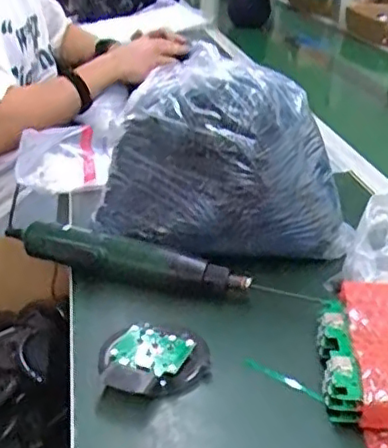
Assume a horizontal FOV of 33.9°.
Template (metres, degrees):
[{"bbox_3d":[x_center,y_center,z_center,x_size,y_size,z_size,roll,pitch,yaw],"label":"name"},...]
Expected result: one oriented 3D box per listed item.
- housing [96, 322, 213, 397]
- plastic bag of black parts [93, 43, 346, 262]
[{"bbox_3d":[-0.033,0.112,0.514,0.085,0.021,0.074,6,28,9],"label":"housing"},{"bbox_3d":[0.021,-0.083,0.694,0.263,0.170,0.216,-5,28,-11],"label":"plastic bag of black parts"}]

